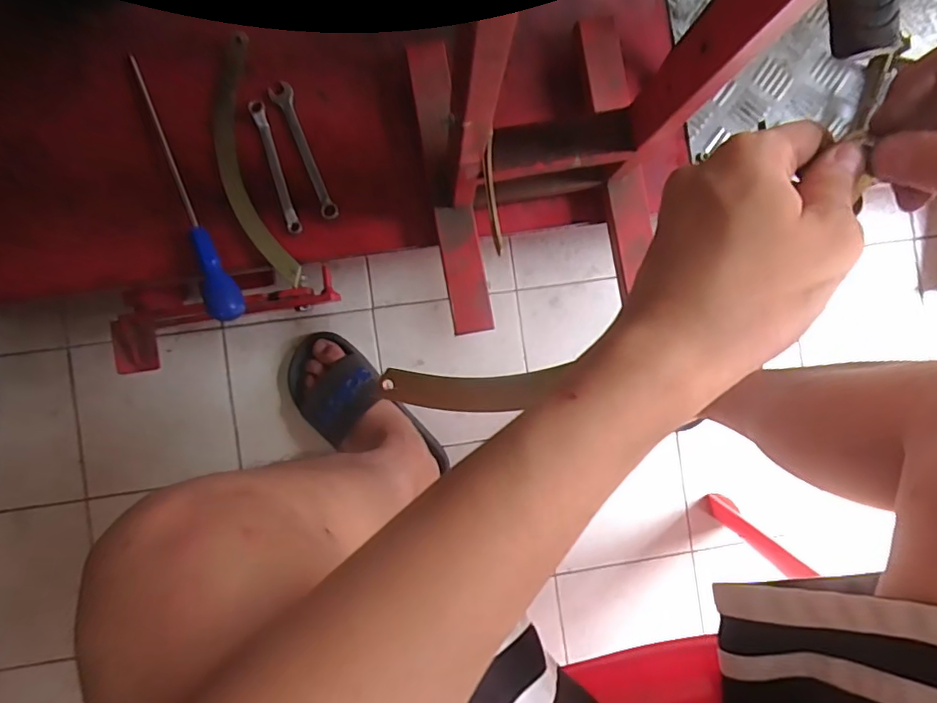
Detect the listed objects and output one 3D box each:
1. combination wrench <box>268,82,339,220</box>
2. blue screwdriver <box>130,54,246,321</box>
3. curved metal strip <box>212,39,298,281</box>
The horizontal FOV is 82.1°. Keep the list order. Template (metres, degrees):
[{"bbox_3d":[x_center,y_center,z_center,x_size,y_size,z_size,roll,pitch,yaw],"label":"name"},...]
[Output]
[{"bbox_3d":[-0.165,-0.200,0.541,0.022,0.007,0.142,-20,91,-5],"label":"combination wrench"},{"bbox_3d":[-0.279,-0.152,0.514,0.030,0.026,0.262,-24,91,-5],"label":"blue screwdriver"},{"bbox_3d":[-0.219,-0.187,0.528,0.052,0.013,0.250,-13,90,-5],"label":"curved metal strip"}]

